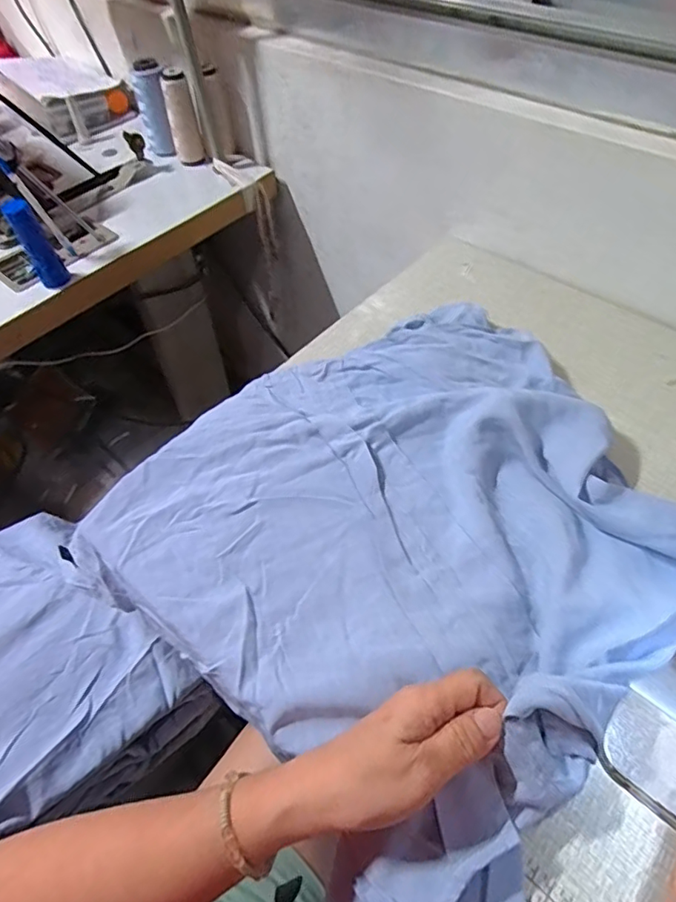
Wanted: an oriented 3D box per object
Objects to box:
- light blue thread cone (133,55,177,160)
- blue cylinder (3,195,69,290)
[{"bbox_3d":[-0.267,-0.490,0.764,0.044,0.120,0.034,-13,54,-9],"label":"light blue thread cone"},{"bbox_3d":[-0.343,-0.235,0.596,0.032,0.097,0.026,-32,59,-19],"label":"blue cylinder"}]

